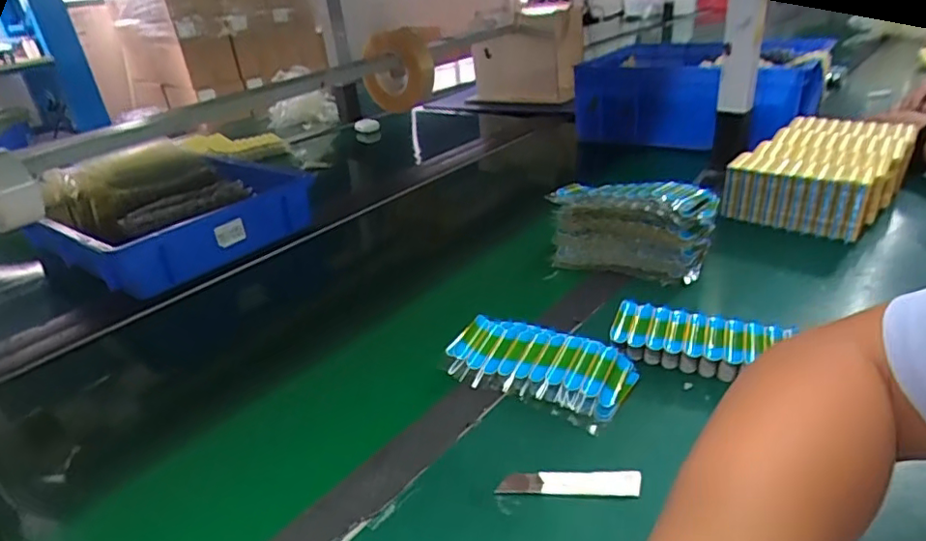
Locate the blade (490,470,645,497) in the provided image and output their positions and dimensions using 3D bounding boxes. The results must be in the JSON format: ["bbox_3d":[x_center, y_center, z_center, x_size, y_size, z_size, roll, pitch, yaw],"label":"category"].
[{"bbox_3d":[0.076,0.151,0.414,0.099,0.005,0.019,-2,28,6],"label":"blade"}]

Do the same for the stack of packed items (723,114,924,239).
[{"bbox_3d":[0.504,-0.136,0.811,0.169,0.079,0.292,18,36,36],"label":"stack of packed items"}]

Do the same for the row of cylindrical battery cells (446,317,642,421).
[{"bbox_3d":[0.069,0.082,0.520,0.157,0.027,0.084,9,31,24],"label":"row of cylindrical battery cells"}]

